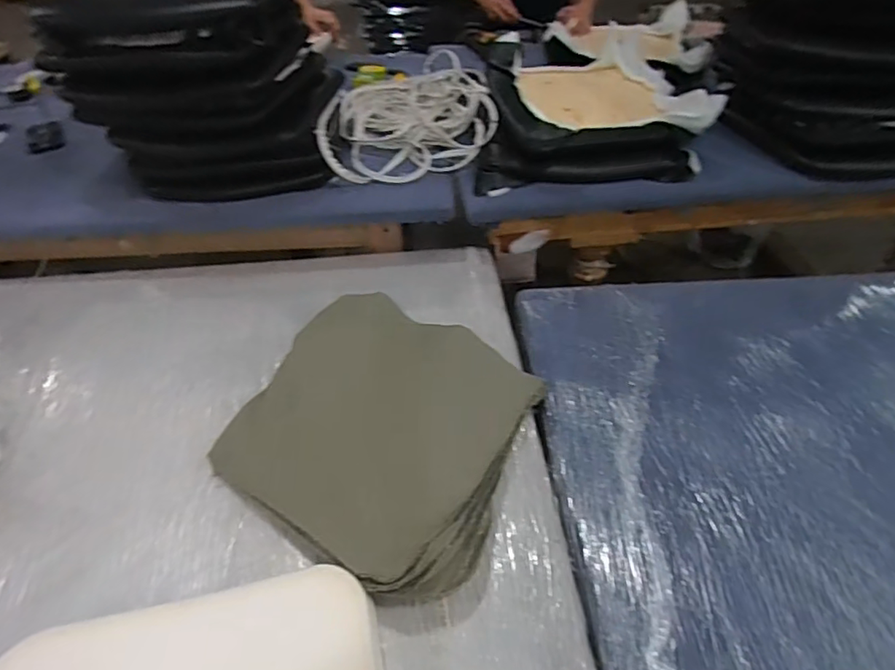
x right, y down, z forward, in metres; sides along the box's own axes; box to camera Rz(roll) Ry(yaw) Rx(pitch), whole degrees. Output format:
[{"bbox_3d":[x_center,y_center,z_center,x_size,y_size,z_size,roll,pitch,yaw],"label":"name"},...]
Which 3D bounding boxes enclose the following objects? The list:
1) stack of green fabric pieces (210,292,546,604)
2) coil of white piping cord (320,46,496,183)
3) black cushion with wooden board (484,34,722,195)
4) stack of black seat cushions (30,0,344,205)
[{"bbox_3d":[-0.111,0.142,0.896,0.460,0.081,0.459,18,49,19],"label":"stack of green fabric pieces"},{"bbox_3d":[-0.090,-0.602,1.444,0.403,0.102,0.609,-1,45,0],"label":"coil of white piping cord"},{"bbox_3d":[0.308,-0.663,1.448,0.519,0.126,0.745,-3,45,-2],"label":"black cushion with wooden board"},{"bbox_3d":[-0.513,-0.571,1.203,0.490,0.364,0.355,6,45,7],"label":"stack of black seat cushions"}]

